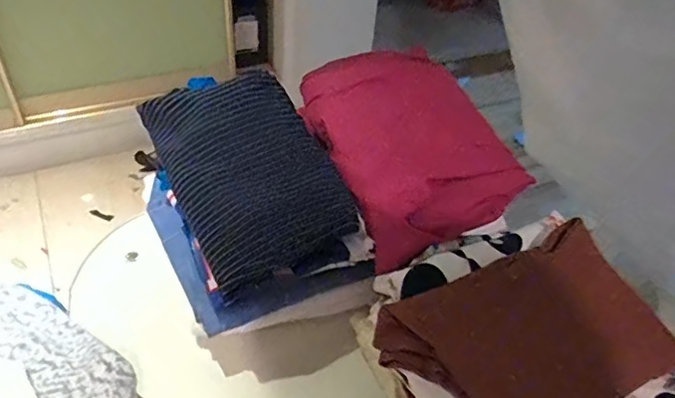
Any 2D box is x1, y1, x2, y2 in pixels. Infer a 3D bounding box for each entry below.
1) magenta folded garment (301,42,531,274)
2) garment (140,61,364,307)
[{"bbox_3d":[0.085,-0.070,0.645,0.200,0.050,0.265,-22,67,-18],"label":"magenta folded garment"},{"bbox_3d":[-0.092,-0.029,0.600,0.164,0.039,0.223,-22,79,-17],"label":"garment"}]

